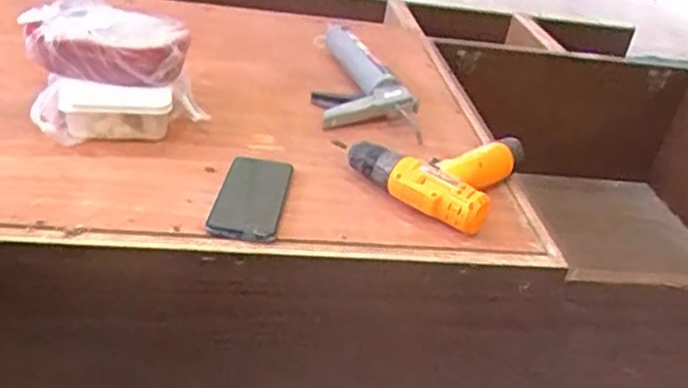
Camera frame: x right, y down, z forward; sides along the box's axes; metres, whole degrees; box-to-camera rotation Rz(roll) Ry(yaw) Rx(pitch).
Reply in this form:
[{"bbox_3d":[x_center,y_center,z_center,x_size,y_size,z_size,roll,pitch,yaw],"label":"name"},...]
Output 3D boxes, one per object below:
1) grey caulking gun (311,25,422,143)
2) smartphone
[{"bbox_3d":[0.028,-0.193,1.080,0.154,0.056,0.337,3,32,-6],"label":"grey caulking gun"},{"bbox_3d":[-0.104,0.003,0.743,0.075,0.008,0.158,9,32,-1],"label":"smartphone"}]

